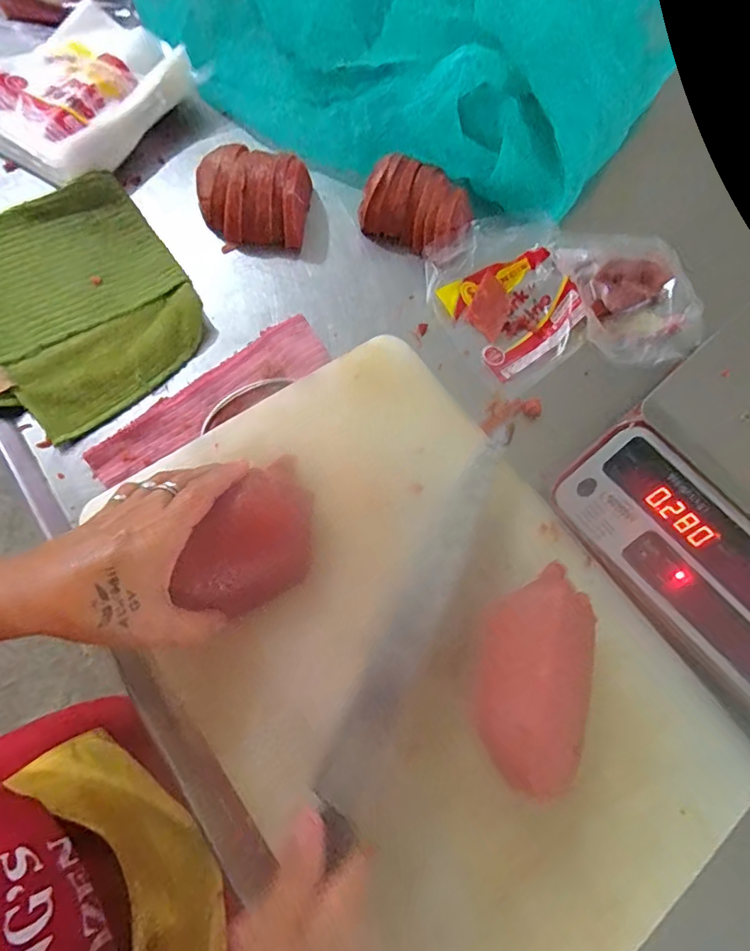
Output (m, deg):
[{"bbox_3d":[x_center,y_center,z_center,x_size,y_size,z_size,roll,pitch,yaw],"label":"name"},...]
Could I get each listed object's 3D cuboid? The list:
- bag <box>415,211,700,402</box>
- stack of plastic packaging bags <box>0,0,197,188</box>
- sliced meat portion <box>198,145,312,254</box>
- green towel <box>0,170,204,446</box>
[{"bbox_3d":[0.194,-0.181,0.499,0.274,0.040,0.170,-14,72,-11],"label":"bag"},{"bbox_3d":[-0.299,-0.392,0.525,0.168,0.036,0.205,32,72,9],"label":"stack of plastic packaging bags"},{"bbox_3d":[-0.112,-0.264,0.497,0.104,0.056,0.081,-6,71,-5],"label":"sliced meat portion"},{"bbox_3d":[-0.269,-0.154,0.448,0.194,0.028,0.230,-34,75,-13],"label":"green towel"}]

